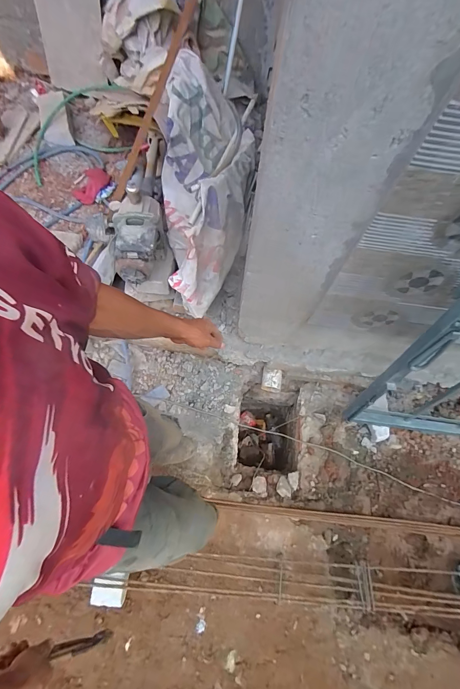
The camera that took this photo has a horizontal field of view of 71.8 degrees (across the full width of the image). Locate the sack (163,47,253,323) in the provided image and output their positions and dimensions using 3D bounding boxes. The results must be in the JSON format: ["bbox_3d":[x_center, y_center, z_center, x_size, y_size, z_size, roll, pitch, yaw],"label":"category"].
[{"bbox_3d":[-0.087,-0.615,1.210,0.333,0.244,0.924,-1,79,-2],"label":"sack"}]

